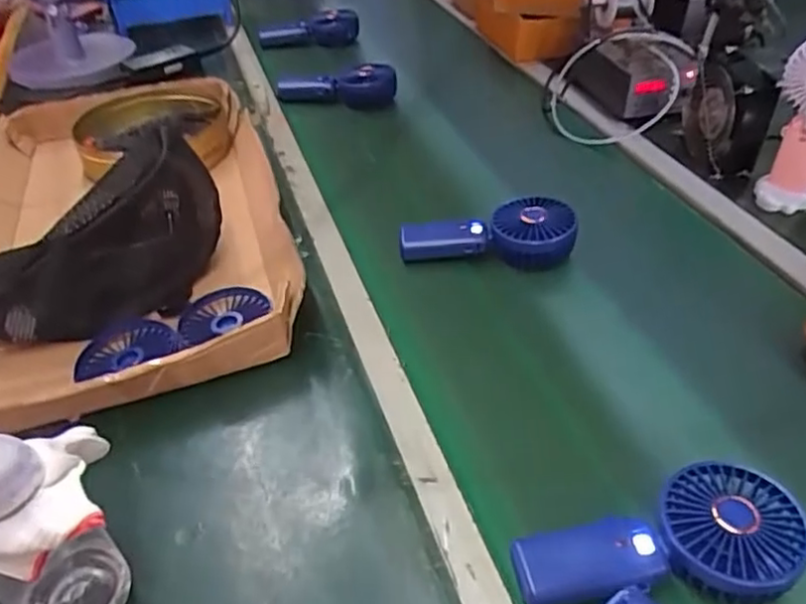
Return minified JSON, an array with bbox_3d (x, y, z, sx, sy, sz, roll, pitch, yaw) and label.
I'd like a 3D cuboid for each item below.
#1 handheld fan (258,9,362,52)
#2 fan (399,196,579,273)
[{"bbox_3d":[-0.177,-0.483,1.222,0.242,0.065,0.056,5,37,34],"label":"handheld fan"},{"bbox_3d":[0.093,-0.072,0.728,0.180,0.051,0.076,3,41,7],"label":"fan"}]

